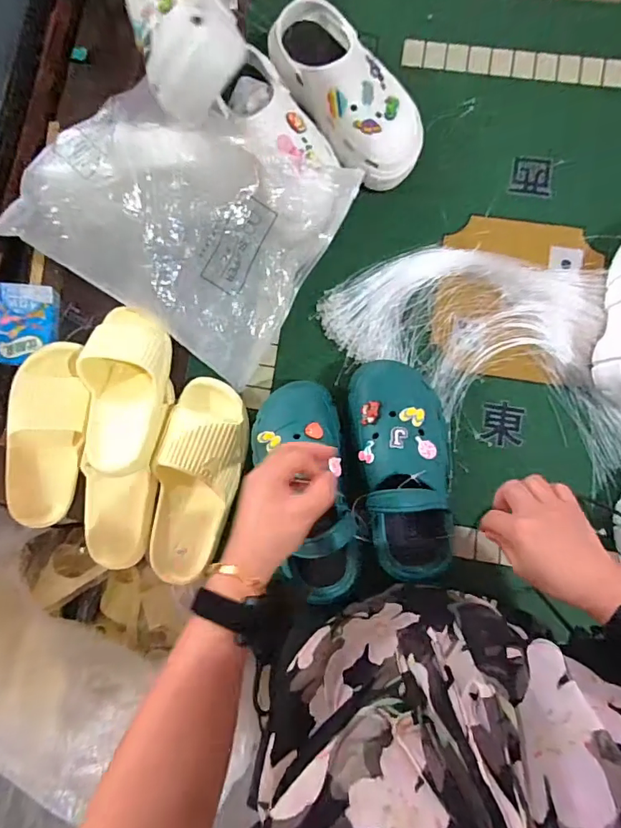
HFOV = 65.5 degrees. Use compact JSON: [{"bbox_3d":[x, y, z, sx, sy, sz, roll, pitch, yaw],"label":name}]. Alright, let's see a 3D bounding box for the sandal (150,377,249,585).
[{"bbox_3d":[-0.148,0.086,0.617,0.110,0.065,0.266,13,87,2],"label":"sandal"}]

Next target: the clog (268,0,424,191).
[{"bbox_3d":[0.044,-0.410,0.620,0.106,0.082,0.247,-41,87,-2],"label":"clog"}]

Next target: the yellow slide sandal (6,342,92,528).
[{"bbox_3d":[-0.356,0.026,0.649,0.090,0.058,0.239,8,91,-26],"label":"yellow slide sandal"}]

